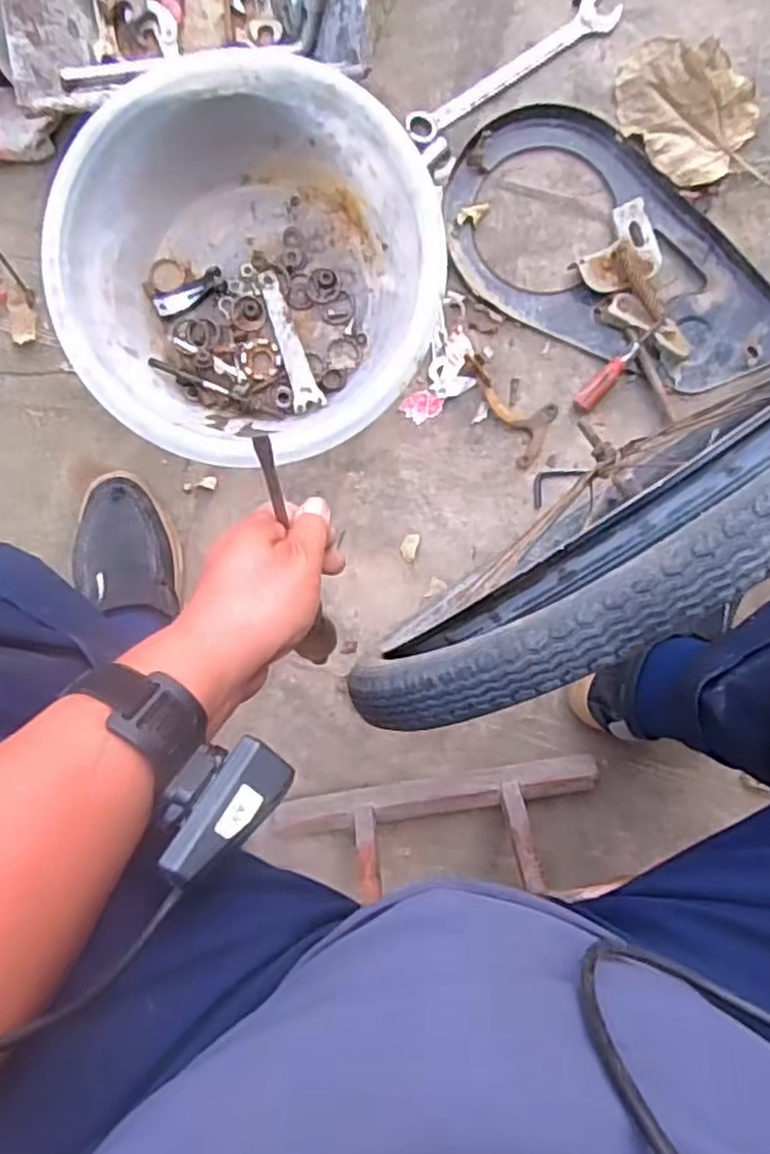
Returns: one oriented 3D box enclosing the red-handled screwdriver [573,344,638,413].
[{"bbox_3d":[0.222,-0.200,0.738,0.019,0.019,0.082,43,107,2],"label":"red-handled screwdriver"}]

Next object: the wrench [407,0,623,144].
[{"bbox_3d":[0.129,-0.510,0.739,0.242,0.018,0.037,-34,92,0],"label":"wrench"}]

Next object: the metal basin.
[{"bbox_3d":[-0.122,-0.272,0.682,0.336,0.118,0.326,-7,94,-2],"label":"metal basin"}]

